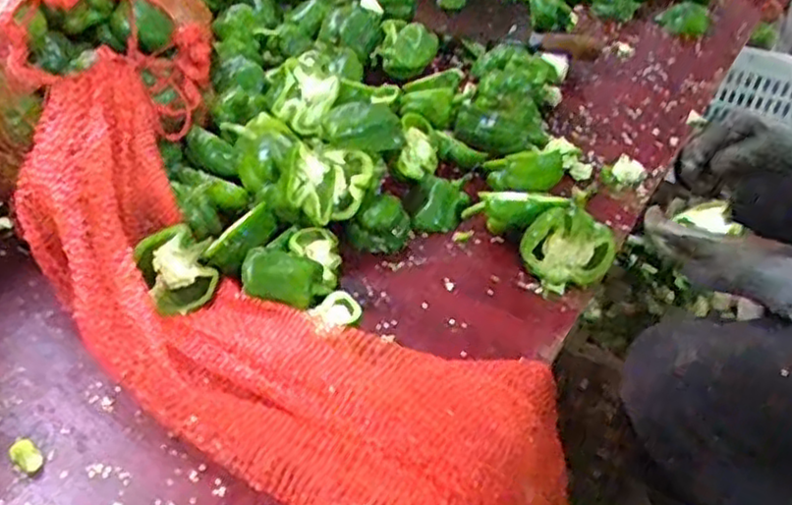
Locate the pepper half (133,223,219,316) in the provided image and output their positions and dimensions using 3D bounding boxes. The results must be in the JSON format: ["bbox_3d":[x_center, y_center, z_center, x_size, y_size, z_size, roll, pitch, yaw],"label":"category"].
[{"bbox_3d":[-0.189,0.018,0.638,0.060,0.084,0.038,-15,5,-14],"label":"pepper half"}]

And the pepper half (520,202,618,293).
[{"bbox_3d":[0.165,-0.004,0.690,0.087,0.064,0.048,5,42,0],"label":"pepper half"}]

